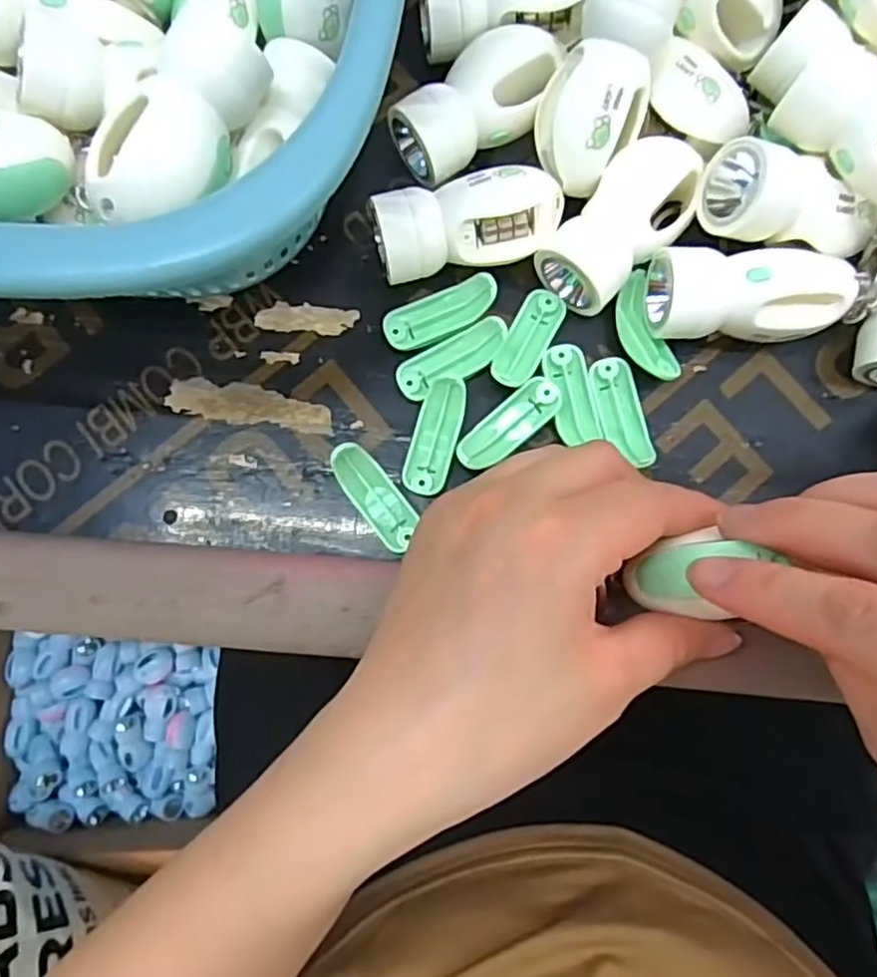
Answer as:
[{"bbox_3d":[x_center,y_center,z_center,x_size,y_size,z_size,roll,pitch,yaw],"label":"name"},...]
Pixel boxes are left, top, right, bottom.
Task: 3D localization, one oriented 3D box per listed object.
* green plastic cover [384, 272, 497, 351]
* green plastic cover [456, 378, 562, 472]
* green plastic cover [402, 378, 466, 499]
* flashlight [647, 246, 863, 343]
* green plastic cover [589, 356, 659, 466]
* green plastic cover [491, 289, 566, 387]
[{"bbox_3d":[0.001,-0.062,0.241,0.041,0.004,0.015,-24,83,8],"label":"green plastic cover"},{"bbox_3d":[0.025,-0.023,0.237,0.041,0.006,0.015,-41,84,-6],"label":"green plastic cover"},{"bbox_3d":[-0.001,-0.018,0.235,0.015,0.010,0.040,15,82,1],"label":"green plastic cover"},{"bbox_3d":[0.103,-0.065,0.230,0.068,0.022,0.026,-2,82,-1],"label":"flashlight"},{"bbox_3d":[0.065,-0.027,0.239,0.015,0.006,0.040,-14,82,-3],"label":"green plastic cover"},{"bbox_3d":[0.033,-0.054,0.243,0.015,0.004,0.038,27,82,3],"label":"green plastic cover"}]

